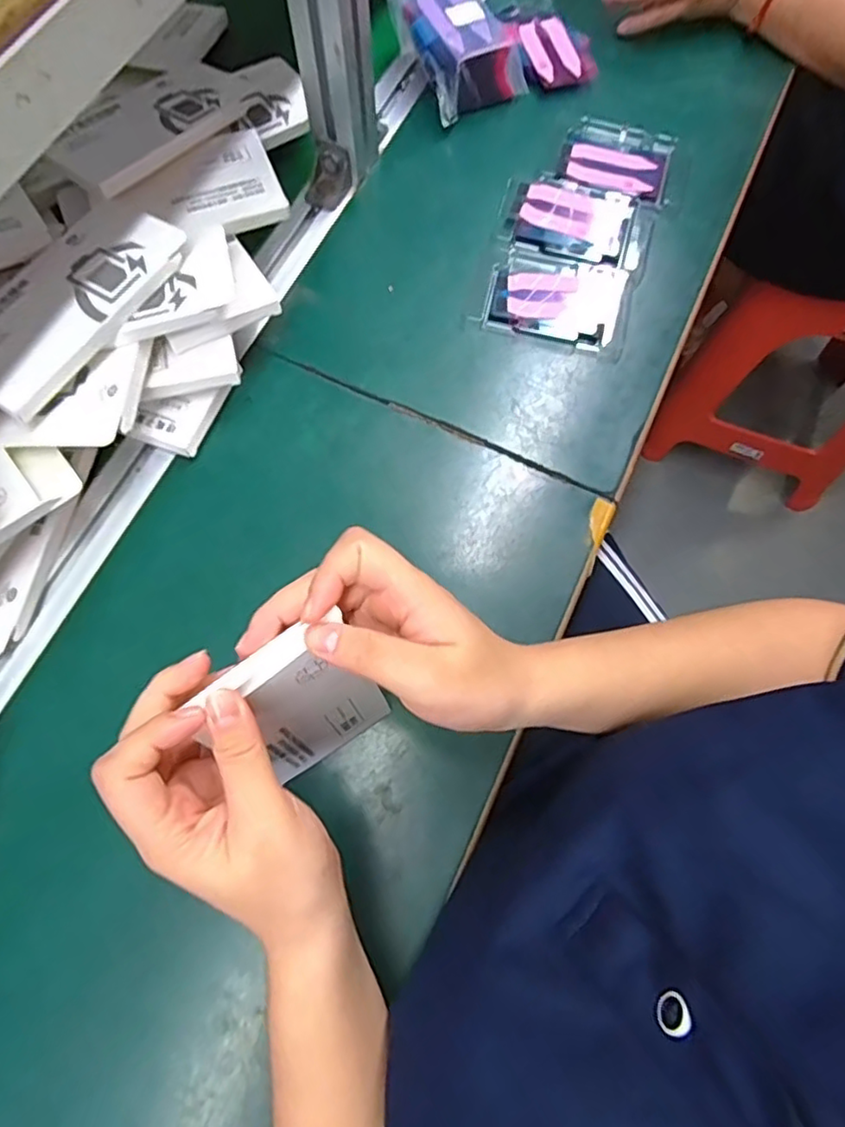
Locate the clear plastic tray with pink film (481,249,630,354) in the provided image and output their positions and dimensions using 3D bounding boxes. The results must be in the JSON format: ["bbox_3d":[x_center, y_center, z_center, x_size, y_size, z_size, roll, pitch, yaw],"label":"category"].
[{"bbox_3d":[0.107,-0.213,0.504,0.103,0.007,0.082,15,73,2],"label":"clear plastic tray with pink film"}]

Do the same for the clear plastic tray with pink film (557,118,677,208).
[{"bbox_3d":[0.169,-0.353,0.550,0.091,0.010,0.082,16,73,3],"label":"clear plastic tray with pink film"}]

